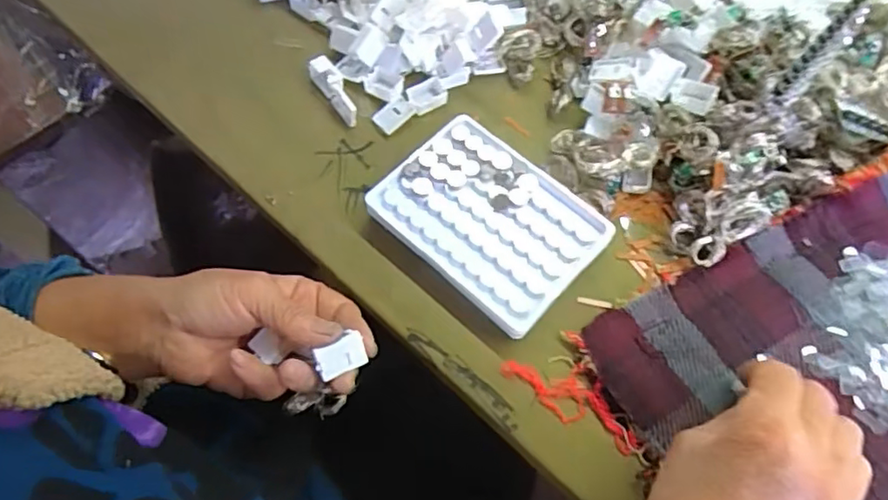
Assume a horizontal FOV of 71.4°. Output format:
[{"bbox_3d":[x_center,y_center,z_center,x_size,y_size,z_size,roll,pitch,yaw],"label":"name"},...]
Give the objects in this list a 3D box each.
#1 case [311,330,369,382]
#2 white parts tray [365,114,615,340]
[{"bbox_3d":[-0.057,0.059,0.336,0.023,0.008,0.017,-24,105,-24],"label":"case"},{"bbox_3d":[0.028,-0.018,0.391,0.128,0.024,0.096,39,69,16],"label":"white parts tray"}]

